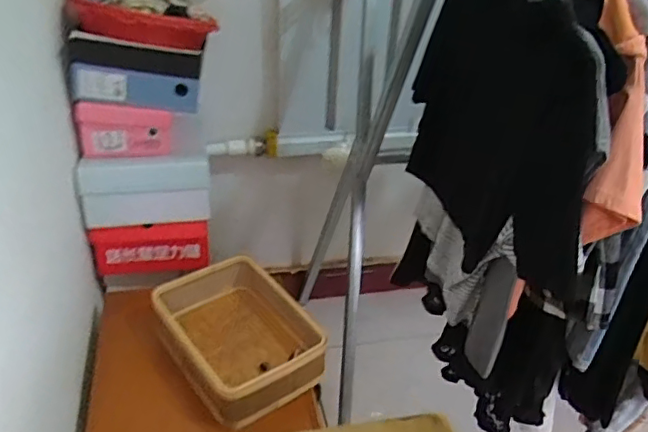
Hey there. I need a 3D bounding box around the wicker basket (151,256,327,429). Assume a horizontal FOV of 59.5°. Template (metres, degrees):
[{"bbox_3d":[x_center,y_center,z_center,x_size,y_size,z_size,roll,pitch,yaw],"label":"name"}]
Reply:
[{"bbox_3d":[-0.140,0.205,0.992,0.225,0.103,0.285,-24,46,-32],"label":"wicker basket"}]

